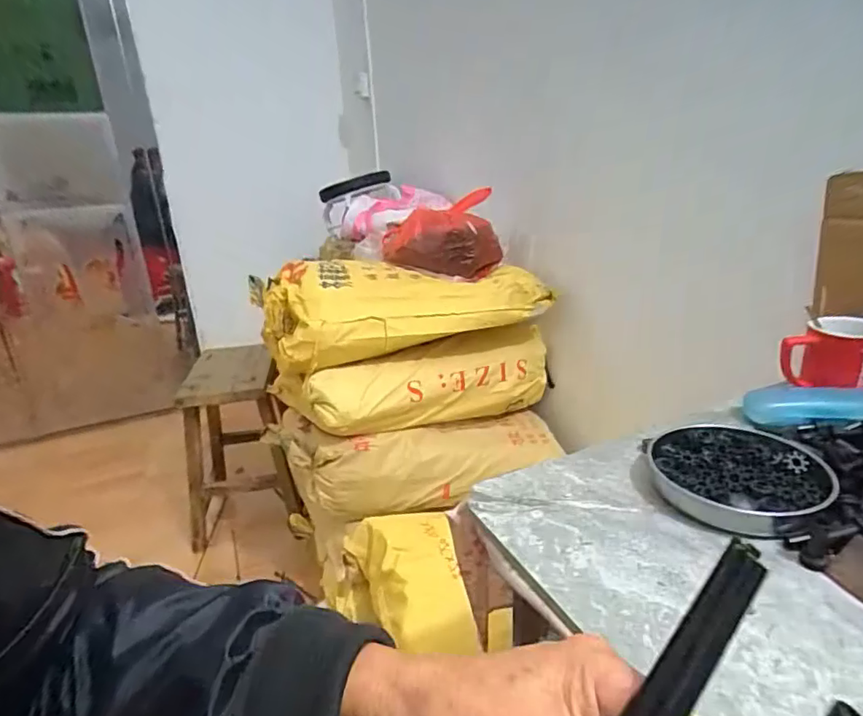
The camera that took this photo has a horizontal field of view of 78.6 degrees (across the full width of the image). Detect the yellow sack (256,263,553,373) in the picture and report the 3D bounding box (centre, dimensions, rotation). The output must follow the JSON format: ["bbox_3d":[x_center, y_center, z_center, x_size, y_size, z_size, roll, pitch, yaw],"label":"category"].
[{"bbox_3d":[-0.070,-0.135,1.223,0.628,0.162,0.335,-9,21,-16],"label":"yellow sack"}]

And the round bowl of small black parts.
[{"bbox_3d":[0.272,0.103,0.462,0.136,0.026,0.131,-3,21,1],"label":"round bowl of small black parts"}]

